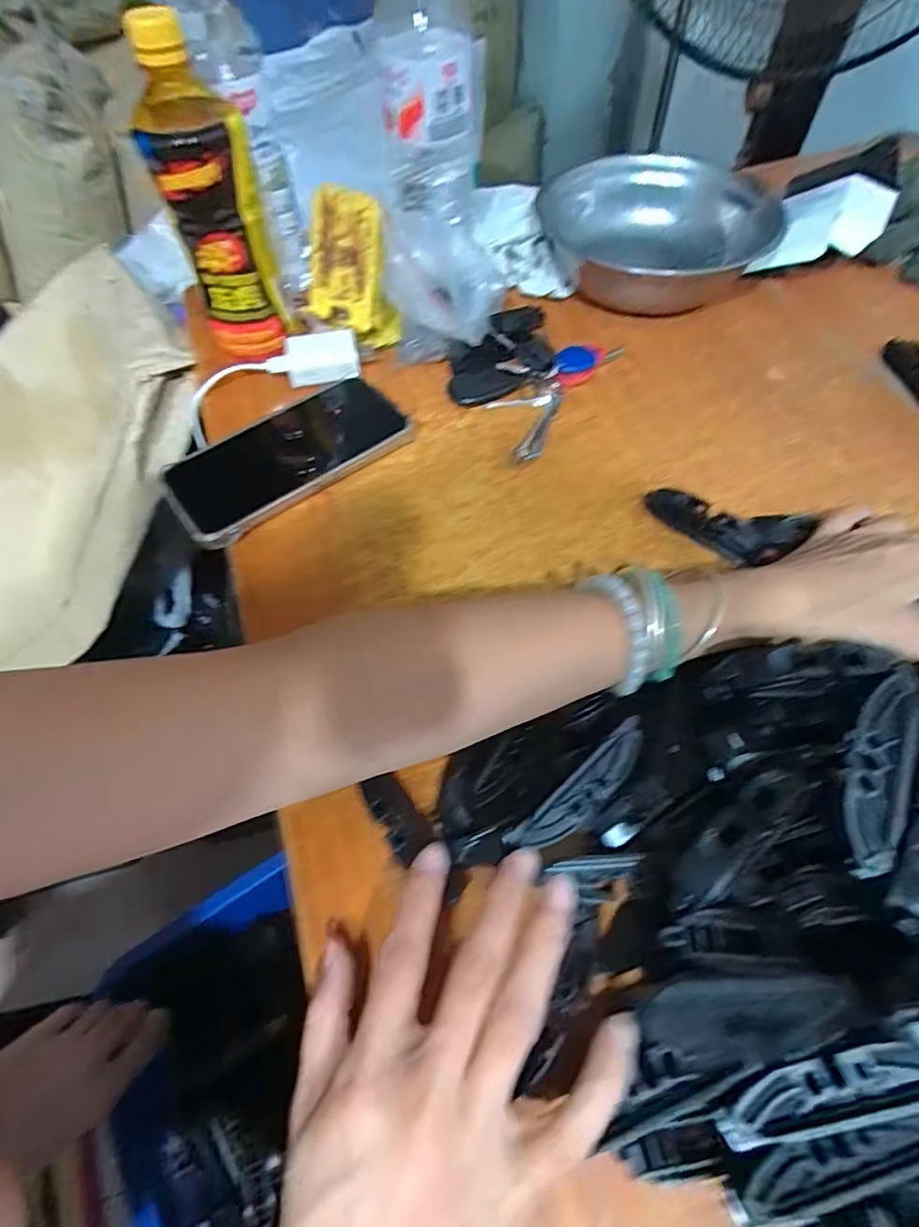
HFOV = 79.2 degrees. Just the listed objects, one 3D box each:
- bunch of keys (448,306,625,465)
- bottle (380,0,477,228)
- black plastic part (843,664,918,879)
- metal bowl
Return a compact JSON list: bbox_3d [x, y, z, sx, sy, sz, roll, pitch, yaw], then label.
[{"bbox_3d":[0.051,-0.185,0.428,0.110,0.020,0.145,35,66,21],"label":"bunch of keys"},{"bbox_3d":[-0.024,-0.396,0.415,0.068,0.182,0.072,-6,59,-2],"label":"bottle"},{"bbox_3d":[0.156,0.057,0.208,0.019,0.007,0.077,17,78,12],"label":"black plastic part"},{"bbox_3d":[0.172,-0.335,0.497,0.192,0.058,0.192,-1,59,1],"label":"metal bowl"}]

